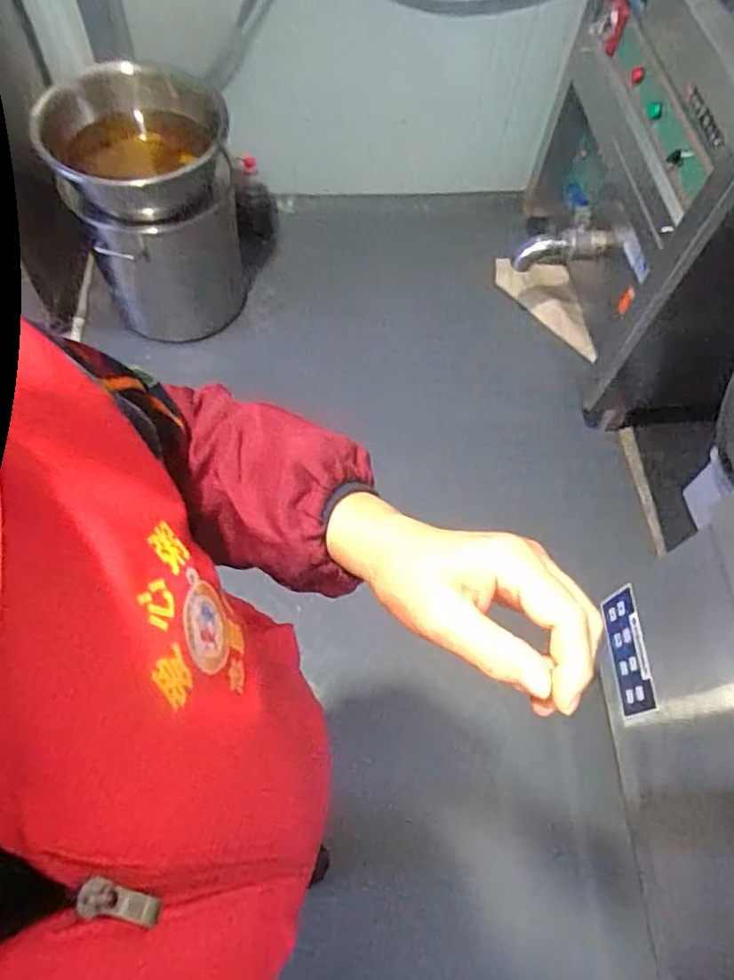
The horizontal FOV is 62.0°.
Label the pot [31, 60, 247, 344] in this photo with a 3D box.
[{"bbox_3d":[-0.541,-0.745,1.559,0.404,0.485,0.498,-21,66,-13],"label":"pot"}]

